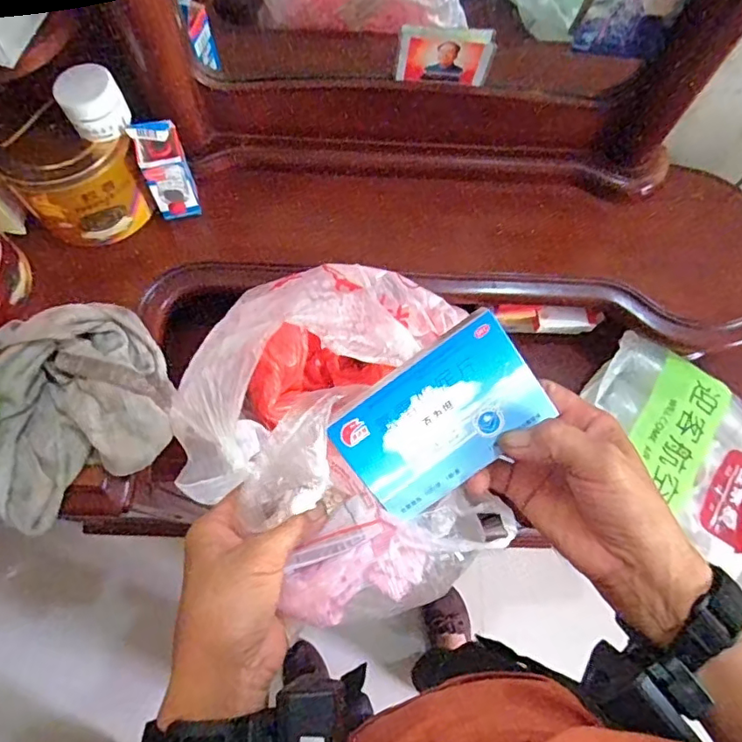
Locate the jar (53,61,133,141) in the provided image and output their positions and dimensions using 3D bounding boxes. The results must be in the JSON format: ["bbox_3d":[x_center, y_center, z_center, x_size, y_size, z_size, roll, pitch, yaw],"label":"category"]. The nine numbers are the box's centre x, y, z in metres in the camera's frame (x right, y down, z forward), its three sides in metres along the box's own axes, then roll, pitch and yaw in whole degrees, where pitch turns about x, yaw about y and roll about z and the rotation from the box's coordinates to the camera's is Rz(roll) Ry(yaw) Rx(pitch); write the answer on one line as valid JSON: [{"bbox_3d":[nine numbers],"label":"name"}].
[{"bbox_3d":[-0.259,-0.251,0.507,0.055,0.042,0.048,-32,75,-11],"label":"jar"}]

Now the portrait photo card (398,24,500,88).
[{"bbox_3d":[0.073,-0.307,0.529,0.091,0.055,0.017,0,71,-2],"label":"portrait photo card"}]

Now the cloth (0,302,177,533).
[{"bbox_3d":[-0.291,0.031,0.517,0.179,0.064,0.194,-22,73,-9],"label":"cloth"}]

